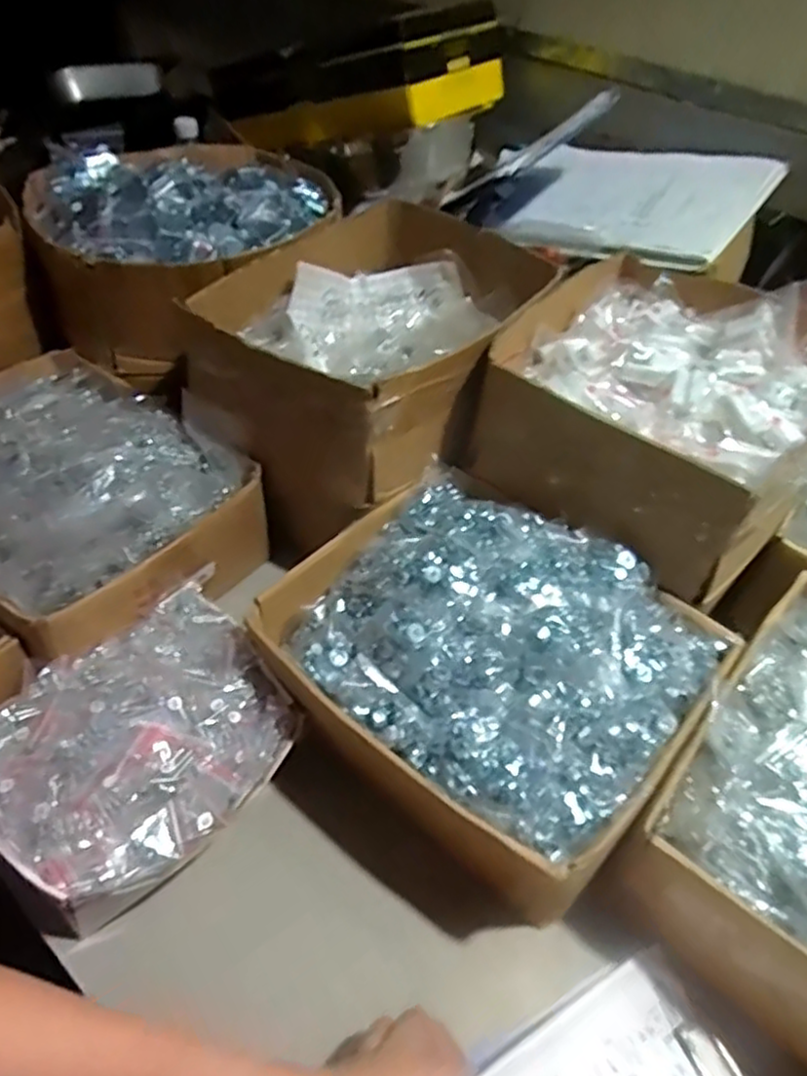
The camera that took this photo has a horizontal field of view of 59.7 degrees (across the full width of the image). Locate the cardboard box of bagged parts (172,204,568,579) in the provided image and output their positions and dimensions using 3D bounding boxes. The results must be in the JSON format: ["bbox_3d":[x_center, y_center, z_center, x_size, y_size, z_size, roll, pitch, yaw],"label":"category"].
[{"bbox_3d":[-0.019,-0.178,0.768,0.260,0.213,0.376,28,51,20],"label":"cardboard box of bagged parts"}]

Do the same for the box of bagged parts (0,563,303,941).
[{"bbox_3d":[-0.203,0.162,0.546,0.231,0.080,0.194,-34,58,-31],"label":"box of bagged parts"}]

